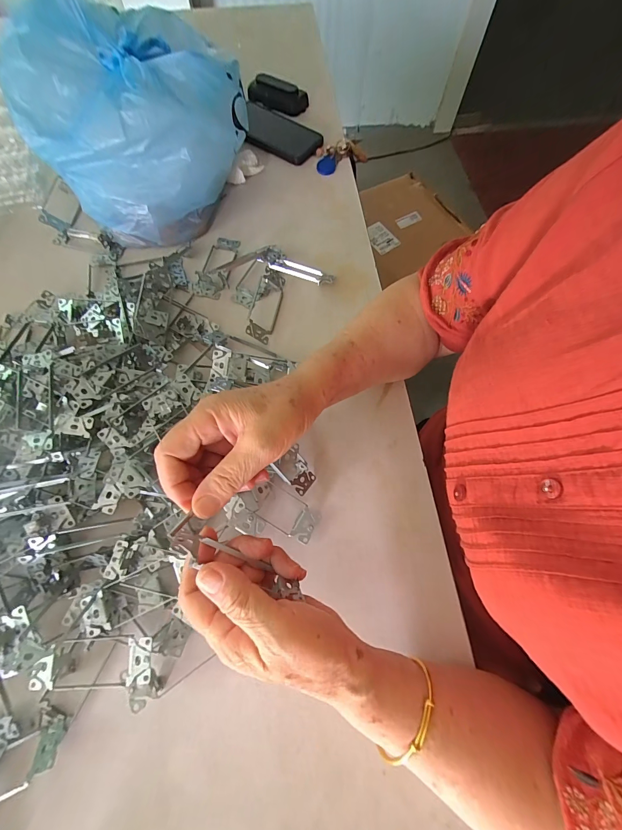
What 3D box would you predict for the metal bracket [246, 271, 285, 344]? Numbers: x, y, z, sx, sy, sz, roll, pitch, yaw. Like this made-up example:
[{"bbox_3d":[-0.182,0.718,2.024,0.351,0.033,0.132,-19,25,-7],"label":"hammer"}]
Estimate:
[{"bbox_3d":[-0.063,-0.142,0.427,0.038,0.022,0.098,10,70,2],"label":"metal bracket"}]

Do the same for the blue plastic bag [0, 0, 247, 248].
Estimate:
[{"bbox_3d":[-0.210,-0.388,0.435,0.195,0.165,0.270,37,73,11],"label":"blue plastic bag"}]

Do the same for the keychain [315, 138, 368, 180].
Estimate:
[{"bbox_3d":[0.050,-0.422,0.529,0.081,0.020,0.072,8,70,1],"label":"keychain"}]

